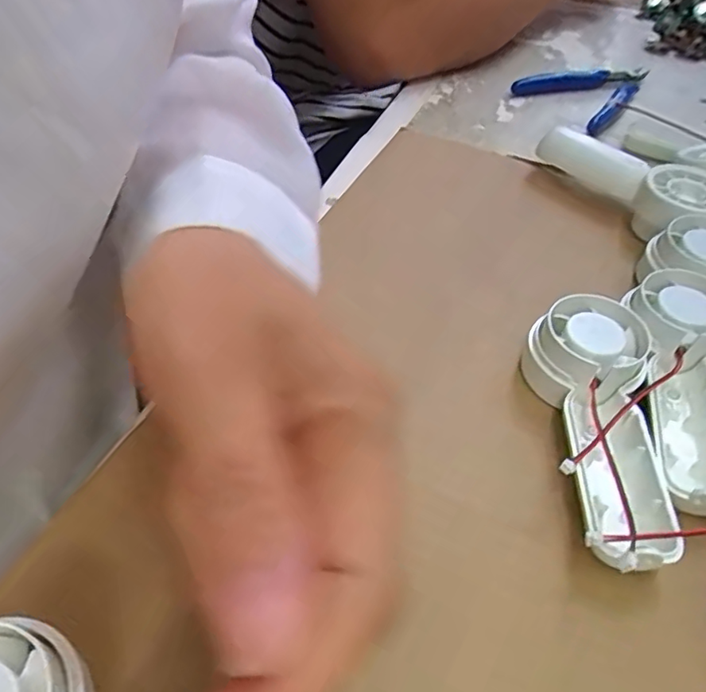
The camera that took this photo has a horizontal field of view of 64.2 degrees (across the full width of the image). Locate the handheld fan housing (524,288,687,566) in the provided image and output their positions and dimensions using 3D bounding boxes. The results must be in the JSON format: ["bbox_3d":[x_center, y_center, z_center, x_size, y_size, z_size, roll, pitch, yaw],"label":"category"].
[{"bbox_3d":[0.093,0.028,0.214,0.042,0.024,0.106,5,49,2],"label":"handheld fan housing"}]

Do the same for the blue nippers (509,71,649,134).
[{"bbox_3d":[0.175,-0.205,0.437,0.084,0.024,0.116,26,53,19],"label":"blue nippers"}]

